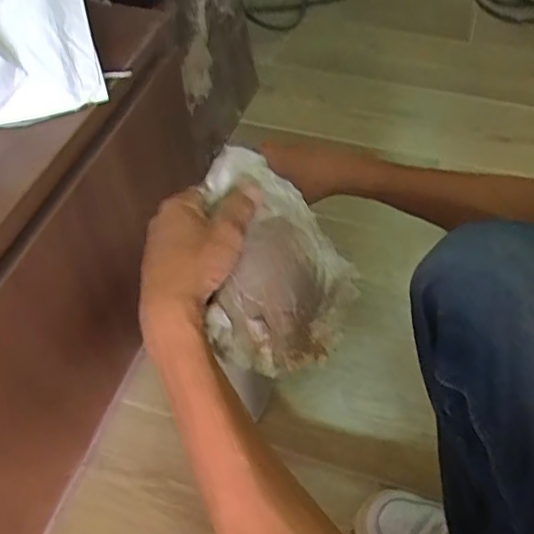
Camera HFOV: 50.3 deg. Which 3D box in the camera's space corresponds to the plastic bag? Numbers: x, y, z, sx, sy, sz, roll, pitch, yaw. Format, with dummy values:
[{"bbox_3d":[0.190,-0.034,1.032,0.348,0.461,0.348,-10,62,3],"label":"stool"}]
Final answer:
[{"bbox_3d":[-0.017,0.000,0.461,0.085,0.173,0.163,-7,27,47],"label":"plastic bag"}]

